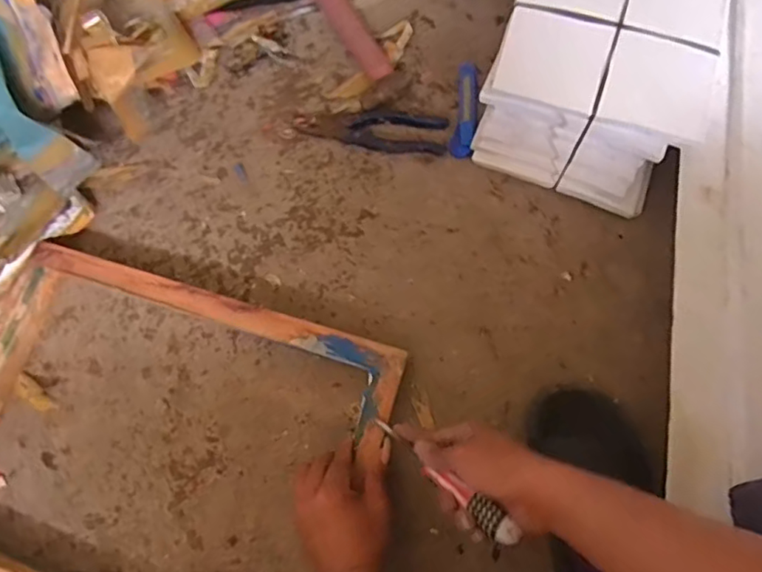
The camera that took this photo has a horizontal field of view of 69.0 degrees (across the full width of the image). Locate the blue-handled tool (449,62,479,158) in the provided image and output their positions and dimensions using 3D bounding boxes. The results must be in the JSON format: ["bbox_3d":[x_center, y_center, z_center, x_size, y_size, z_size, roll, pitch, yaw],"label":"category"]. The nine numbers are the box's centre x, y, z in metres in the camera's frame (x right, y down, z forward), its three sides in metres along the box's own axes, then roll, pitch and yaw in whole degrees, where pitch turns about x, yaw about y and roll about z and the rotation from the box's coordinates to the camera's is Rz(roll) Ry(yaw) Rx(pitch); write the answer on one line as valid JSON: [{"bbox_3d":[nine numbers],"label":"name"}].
[{"bbox_3d":[0.109,-0.228,0.716,0.028,0.012,0.138,8,75,5],"label":"blue-handled tool"}]

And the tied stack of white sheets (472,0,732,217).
[{"bbox_3d":[0.256,-0.266,0.650,0.235,0.130,0.300,18,77,7],"label":"tied stack of white sheets"}]

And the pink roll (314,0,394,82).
[{"bbox_3d":[-0.052,-0.364,0.732,0.041,0.028,0.234,-29,75,-5],"label":"pink roll"}]

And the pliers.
[{"bbox_3d":[-0.010,-0.190,0.691,0.180,0.011,0.047,3,74,4],"label":"pliers"}]

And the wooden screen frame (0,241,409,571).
[{"bbox_3d":[-0.236,0.169,0.589,0.446,0.057,0.360,18,79,5],"label":"wooden screen frame"}]

